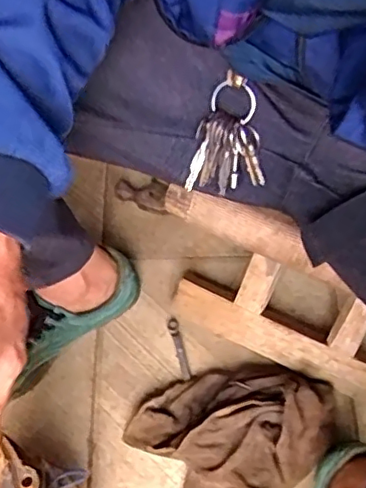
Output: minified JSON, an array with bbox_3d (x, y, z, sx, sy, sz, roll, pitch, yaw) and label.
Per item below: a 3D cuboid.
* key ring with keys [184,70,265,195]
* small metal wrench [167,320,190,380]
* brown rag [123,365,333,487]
[{"bbox_3d":[0.027,-0.082,0.446,0.058,0.085,0.015,-7,24,8],"label":"key ring with keys"},{"bbox_3d":[-0.005,0.123,0.689,0.013,0.004,0.076,-12,62,-4],"label":"small metal wrench"},{"bbox_3d":[0.060,0.202,0.627,0.203,0.050,0.159,-26,64,-11],"label":"brown rag"}]

